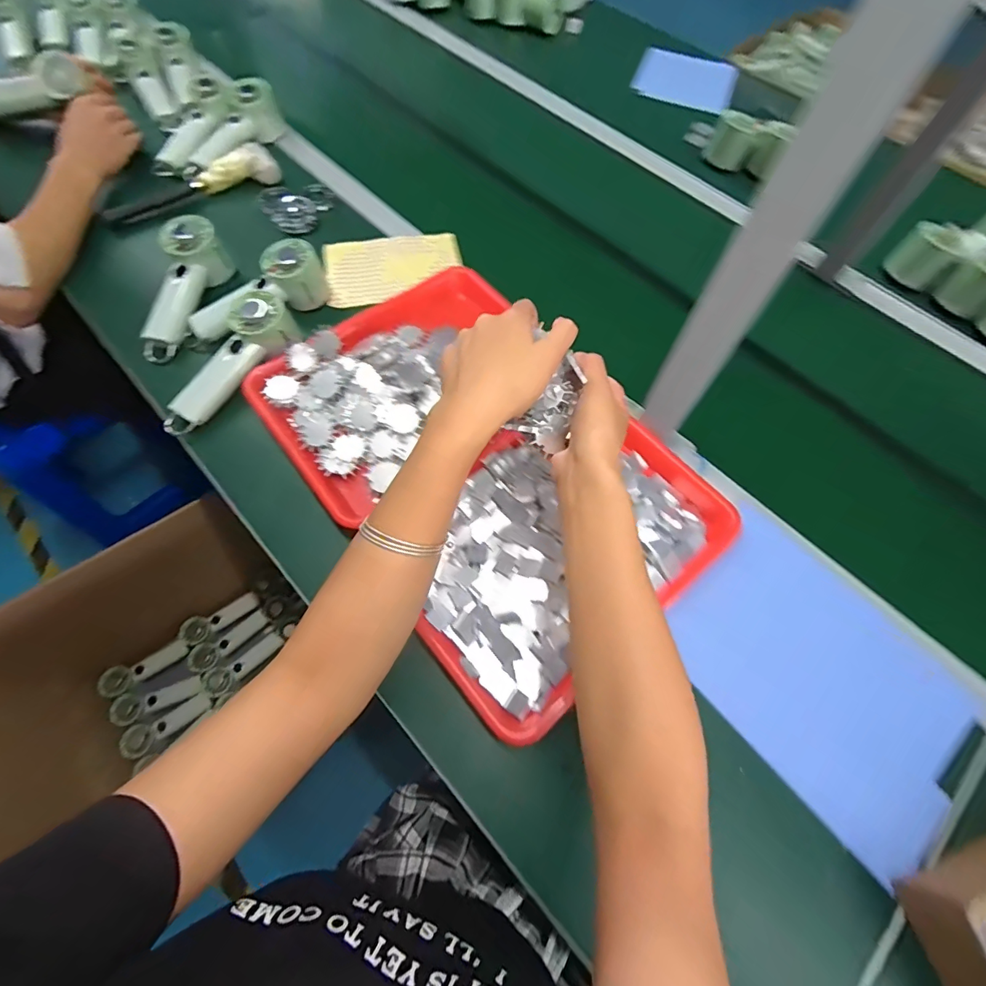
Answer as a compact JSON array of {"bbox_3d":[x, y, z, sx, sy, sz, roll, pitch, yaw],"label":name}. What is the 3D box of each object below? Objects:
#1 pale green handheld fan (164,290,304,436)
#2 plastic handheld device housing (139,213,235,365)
[{"bbox_3d":[-0.318,-0.152,0.570,0.068,0.048,0.200,35,83,13],"label":"pale green handheld fan"},{"bbox_3d":[-0.401,-0.264,0.620,0.058,0.065,0.202,16,85,6],"label":"plastic handheld device housing"}]

